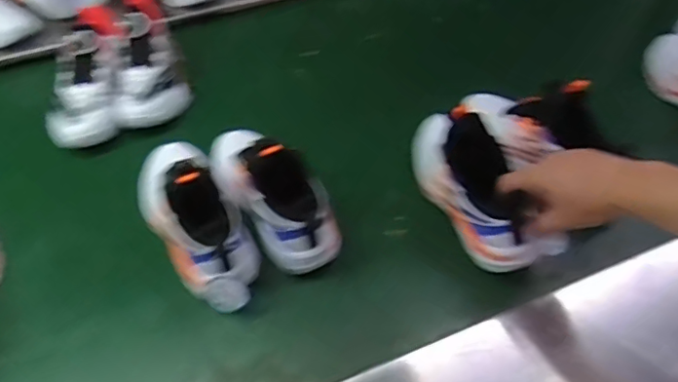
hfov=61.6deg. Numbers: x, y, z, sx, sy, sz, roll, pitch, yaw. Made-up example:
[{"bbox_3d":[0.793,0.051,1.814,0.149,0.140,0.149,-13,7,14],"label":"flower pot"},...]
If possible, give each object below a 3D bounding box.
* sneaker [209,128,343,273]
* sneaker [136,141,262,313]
[{"bbox_3d":[-0.093,-0.019,0.705,0.088,0.134,0.246,-28,52,-21],"label":"sneaker"},{"bbox_3d":[-0.179,0.017,0.693,0.105,0.122,0.261,-23,50,-18],"label":"sneaker"}]

